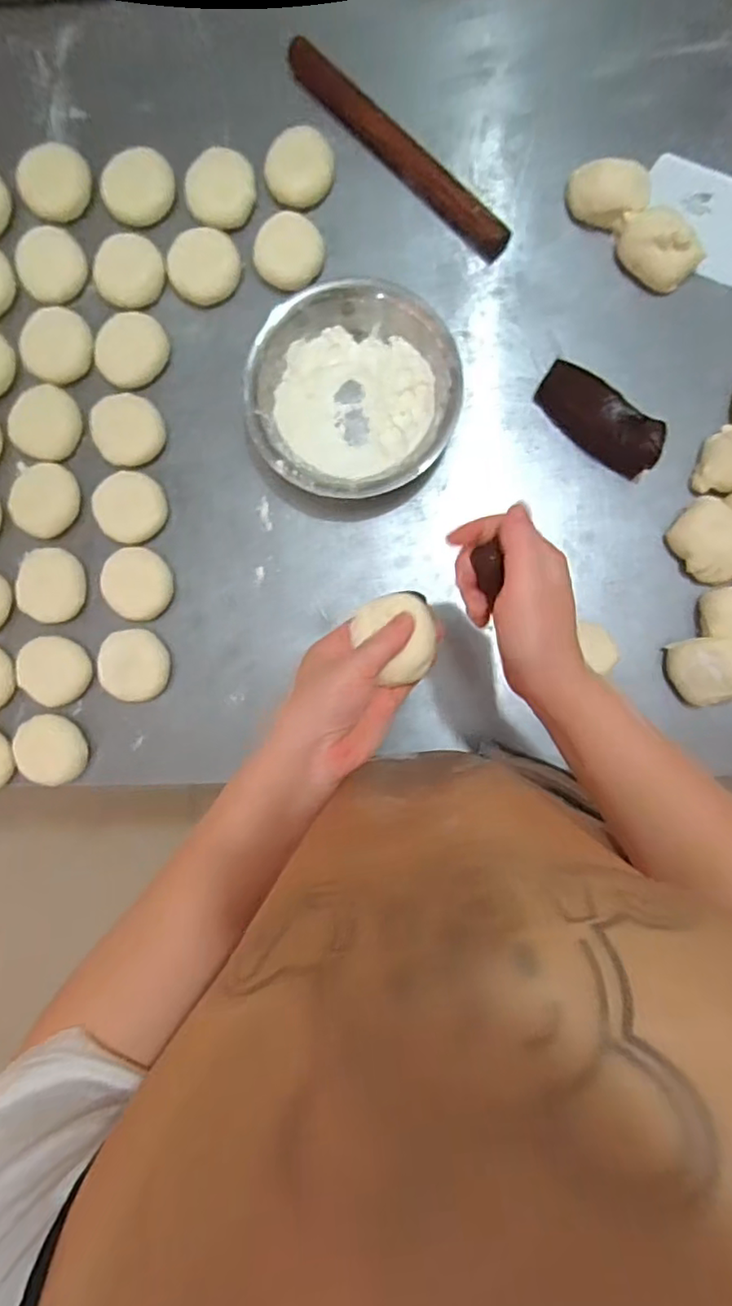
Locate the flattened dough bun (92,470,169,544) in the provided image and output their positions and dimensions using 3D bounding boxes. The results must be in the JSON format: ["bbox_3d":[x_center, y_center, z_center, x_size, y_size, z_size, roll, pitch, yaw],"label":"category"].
[{"bbox_3d":[-0.225,-0.139,0.595,0.064,0.023,0.062,0,89,2],"label":"flattened dough bun"}]

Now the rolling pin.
[{"bbox_3d":[0.032,-0.476,0.590,0.032,0.031,0.265,-44,87,1],"label":"rolling pin"}]

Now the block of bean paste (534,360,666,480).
[{"bbox_3d":[0.216,-0.218,0.575,0.053,0.041,0.133,-44,75,1],"label":"block of bean paste"}]

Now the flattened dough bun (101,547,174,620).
[{"bbox_3d":[-0.218,-0.067,0.593,0.060,0.019,0.069,-43,87,1],"label":"flattened dough bun"}]

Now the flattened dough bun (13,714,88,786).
[{"bbox_3d":[-0.303,0.091,0.596,0.065,0.023,0.059,21,90,3],"label":"flattened dough bun"}]

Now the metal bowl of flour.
[{"bbox_3d":[-0.013,-0.234,0.572,0.187,0.063,0.180,0,89,2],"label":"metal bowl of flour"}]

